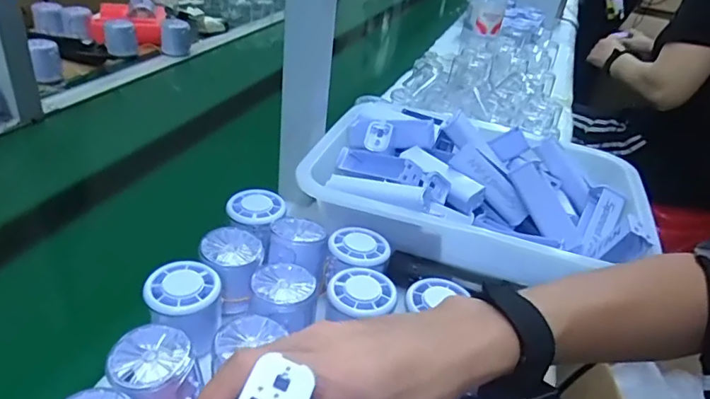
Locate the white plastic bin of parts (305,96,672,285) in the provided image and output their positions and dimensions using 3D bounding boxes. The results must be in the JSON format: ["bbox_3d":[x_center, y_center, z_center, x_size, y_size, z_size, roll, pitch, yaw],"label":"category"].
[{"bbox_3d":[0.129,-0.014,0.590,0.341,0.094,0.245,13,32,9],"label":"white plastic bin of parts"}]

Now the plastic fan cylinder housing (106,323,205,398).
[{"bbox_3d":[-0.141,0.126,0.373,0.054,0.049,0.051,5,32,-3],"label":"plastic fan cylinder housing"}]

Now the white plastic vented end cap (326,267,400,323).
[{"bbox_3d":[0.006,0.078,0.441,0.056,0.011,0.052,5,32,-3],"label":"white plastic vented end cap"}]

